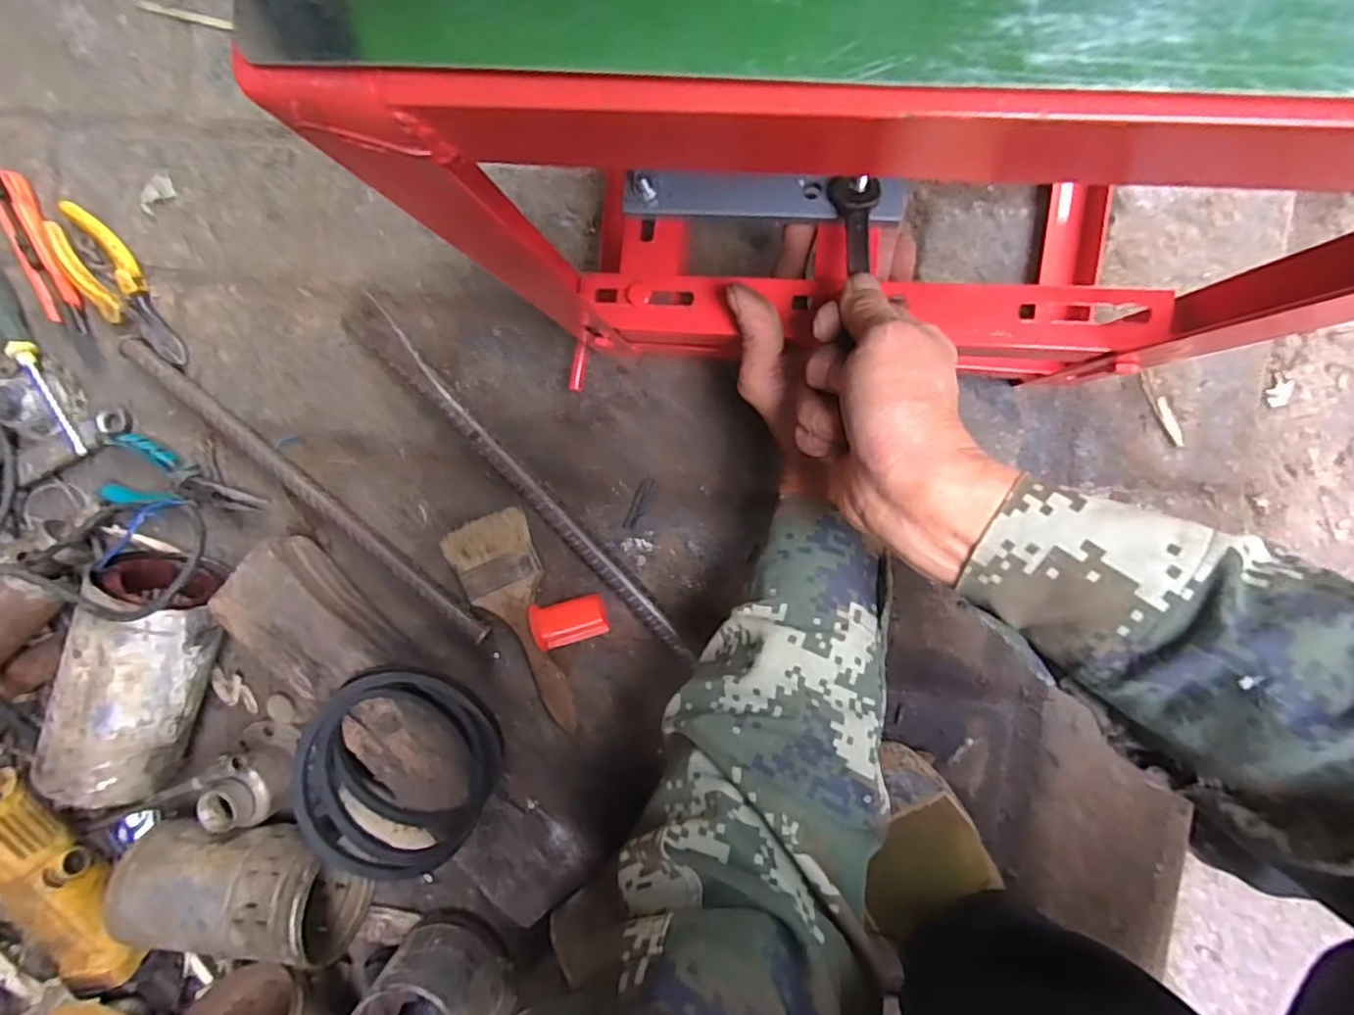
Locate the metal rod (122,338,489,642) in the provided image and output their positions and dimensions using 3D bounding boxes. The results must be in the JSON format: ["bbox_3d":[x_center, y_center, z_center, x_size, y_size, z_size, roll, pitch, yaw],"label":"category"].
[{"bbox_3d":[-0.308,-0.017,0.531,0.380,0.020,0.014,39,97,3],"label":"metal rod"}]

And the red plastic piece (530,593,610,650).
[{"bbox_3d":[-0.088,0.093,0.521,0.060,0.029,0.033,-11,92,7],"label":"red plastic piece"}]

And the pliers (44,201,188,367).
[{"bbox_3d":[-0.476,-0.186,0.545,0.054,0.012,0.166,-40,89,7],"label":"pliers"}]

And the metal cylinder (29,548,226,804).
[{"bbox_3d":[-0.438,0.143,0.514,0.092,0.092,0.203,23,99,6],"label":"metal cylinder"}]

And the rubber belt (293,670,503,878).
[{"bbox_3d":[-0.202,0.194,0.476,0.154,0.034,0.149,-12,94,9],"label":"rubber belt"}]

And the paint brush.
[{"bbox_3d":[-0.131,0.097,0.526,0.068,0.020,0.183,-18,91,7],"label":"paint brush"}]

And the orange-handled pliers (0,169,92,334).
[{"bbox_3d":[-0.546,-0.216,0.549,0.037,0.010,0.147,-25,90,7],"label":"orange-handled pliers"}]

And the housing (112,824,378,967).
[{"bbox_3d":[-0.365,0.321,0.541,0.173,0.091,0.109,3,96,8],"label":"housing"}]

